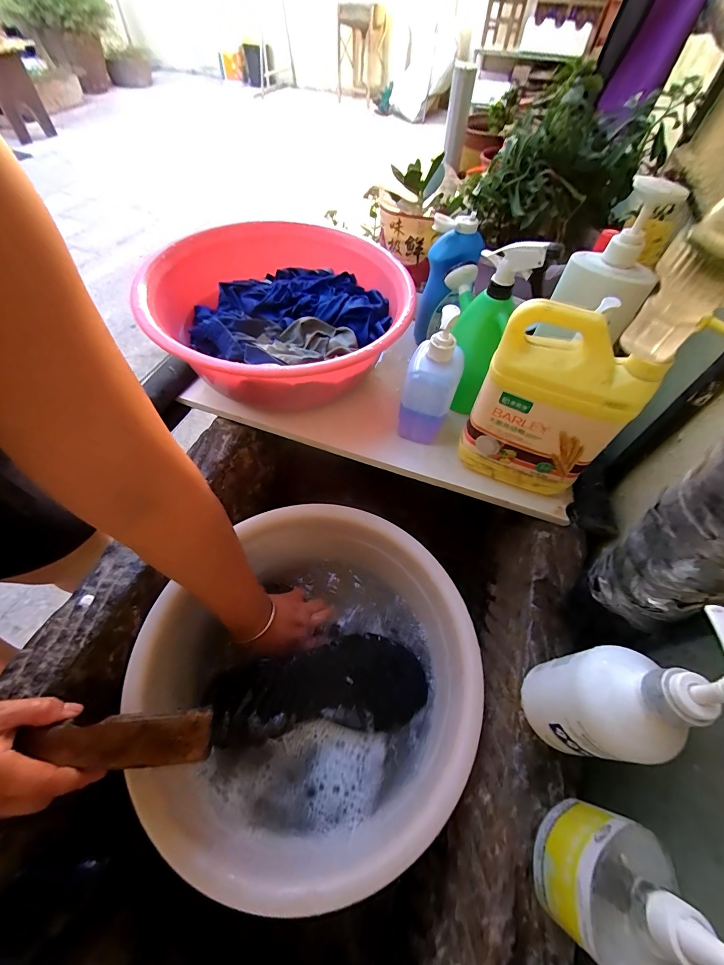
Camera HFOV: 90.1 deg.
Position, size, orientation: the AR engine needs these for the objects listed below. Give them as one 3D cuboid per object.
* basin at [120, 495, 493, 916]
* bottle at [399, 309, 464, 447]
[{"bbox_3d":[-0.057,0.223,0.434,0.367,0.107,0.362,2,54,-3],"label":"basin"},{"bbox_3d":[0.090,-0.137,0.463,0.065,0.166,0.079,15,55,7],"label":"bottle"}]

